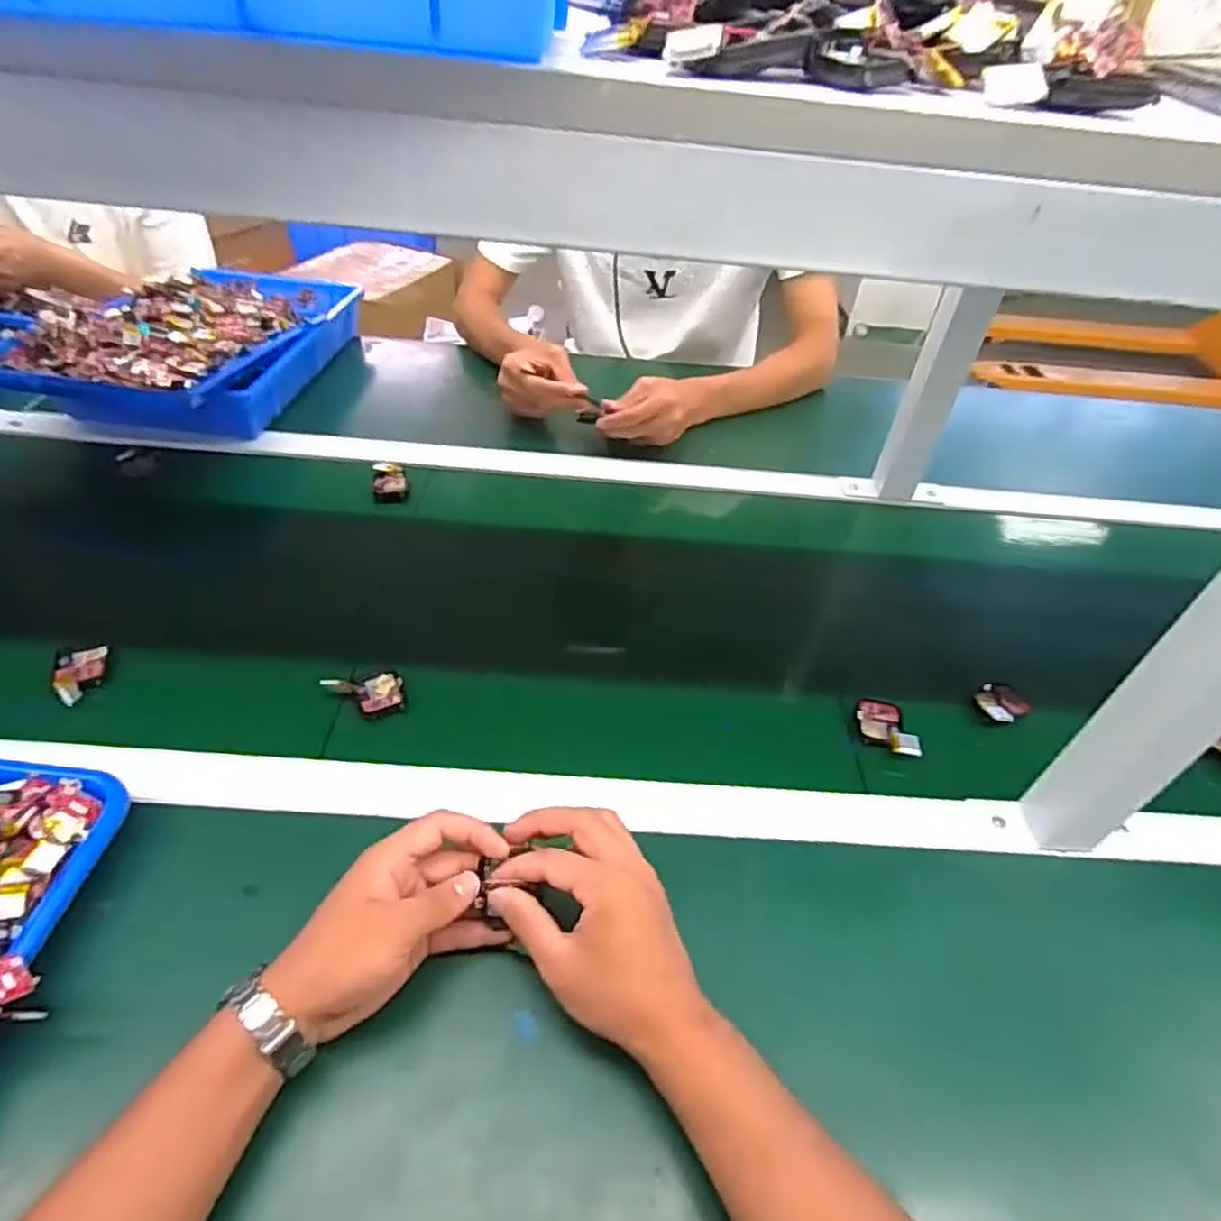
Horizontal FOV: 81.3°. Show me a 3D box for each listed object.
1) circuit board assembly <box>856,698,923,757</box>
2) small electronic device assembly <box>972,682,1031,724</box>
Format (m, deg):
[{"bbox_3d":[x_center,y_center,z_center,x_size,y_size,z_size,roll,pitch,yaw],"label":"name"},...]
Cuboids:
[{"bbox_3d":[0.225,0.095,0.581,0.041,0.015,0.060,6,44,-1],"label":"circuit board assembly"},{"bbox_3d":[0.335,0.077,0.611,0.051,0.012,0.041,-21,50,-26],"label":"small electronic device assembly"}]

